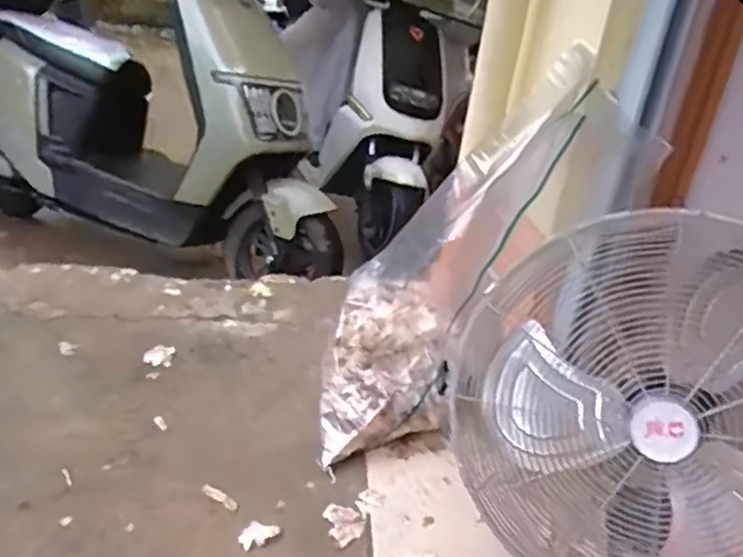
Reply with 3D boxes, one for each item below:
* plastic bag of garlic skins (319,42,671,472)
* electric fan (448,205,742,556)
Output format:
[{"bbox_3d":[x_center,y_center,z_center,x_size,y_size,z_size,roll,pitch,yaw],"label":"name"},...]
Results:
[{"bbox_3d":[0.164,-0.009,1.093,0.177,0.753,0.296,28,15,-41],"label":"plastic bag of garlic skins"},{"bbox_3d":[0.406,0.209,0.893,0.560,0.587,0.250,-21,-9,14],"label":"electric fan"}]

